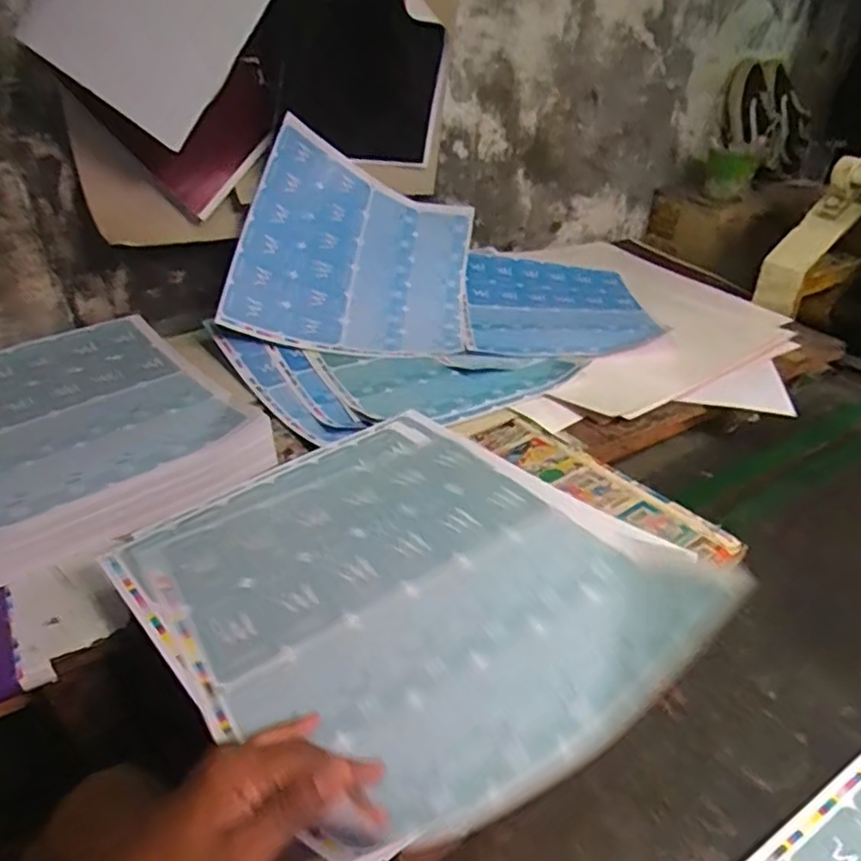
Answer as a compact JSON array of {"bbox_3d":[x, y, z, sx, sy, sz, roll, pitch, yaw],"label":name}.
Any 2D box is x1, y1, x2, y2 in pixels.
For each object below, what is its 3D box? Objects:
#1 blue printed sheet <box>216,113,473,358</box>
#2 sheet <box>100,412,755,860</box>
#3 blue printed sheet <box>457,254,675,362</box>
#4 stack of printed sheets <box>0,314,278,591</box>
[{"bbox_3d":[-0.113,-0.280,1.084,0.380,0.334,0.102,14,-10,-26],"label":"blue printed sheet"},{"bbox_3d":[-0.016,0.115,0.562,0.379,0.091,0.405,-20,39,-27],"label":"sheet"},{"bbox_3d":[0.220,-0.236,1.198,0.317,0.028,0.391,3,35,-2],"label":"blue printed sheet"},{"bbox_3d":[-0.459,-0.001,0.836,0.354,0.067,0.431,-26,42,-33],"label":"stack of printed sheets"}]

